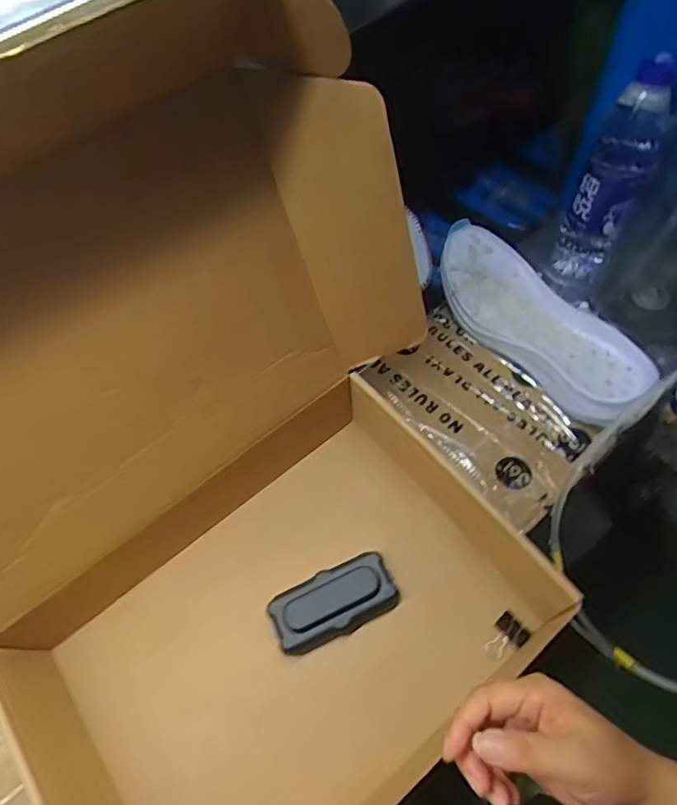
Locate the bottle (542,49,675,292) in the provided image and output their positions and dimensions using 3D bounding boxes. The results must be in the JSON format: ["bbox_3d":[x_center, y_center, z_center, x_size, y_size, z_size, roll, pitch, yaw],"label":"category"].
[{"bbox_3d":[0.274,-0.216,0.568,0.065,0.251,0.071,22,64,16],"label":"bottle"}]

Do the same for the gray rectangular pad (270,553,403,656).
[{"bbox_3d":[-0.004,0.167,0.463,0.105,0.018,0.052,-21,61,-8],"label":"gray rectangular pad"}]

